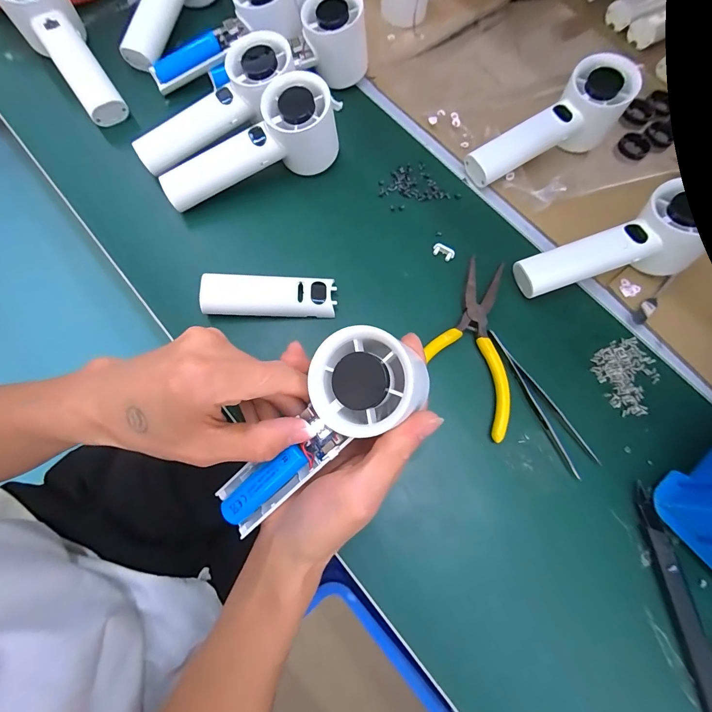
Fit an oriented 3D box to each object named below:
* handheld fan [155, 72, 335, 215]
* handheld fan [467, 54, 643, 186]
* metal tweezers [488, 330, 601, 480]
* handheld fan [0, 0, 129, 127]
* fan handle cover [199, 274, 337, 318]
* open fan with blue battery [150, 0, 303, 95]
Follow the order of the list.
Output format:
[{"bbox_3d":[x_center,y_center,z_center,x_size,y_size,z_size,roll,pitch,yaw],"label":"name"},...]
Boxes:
[{"bbox_3d":[-0.094,-0.180,0.315,0.157,0.061,0.055,-19,75,-7],"label":"handheld fan"},{"bbox_3d":[0.177,-0.212,0.348,0.159,0.053,0.056,-29,76,4],"label":"handheld fan"},{"bbox_3d":[0.146,0.032,0.286,0.023,0.006,0.124,-26,76,-9],"label":"metal tweezers"},{"bbox_3d":[-0.283,-0.304,0.343,0.057,0.043,0.135,-32,94,-11],"label":"handheld fan"},{"bbox_3d":[-0.069,-0.048,0.295,0.102,0.023,0.033,-1,73,-2],"label":"fan handle cover"},{"bbox_3d":[-0.130,-0.310,0.355,0.153,0.046,0.047,-27,75,6],"label":"open fan with blue battery"}]

